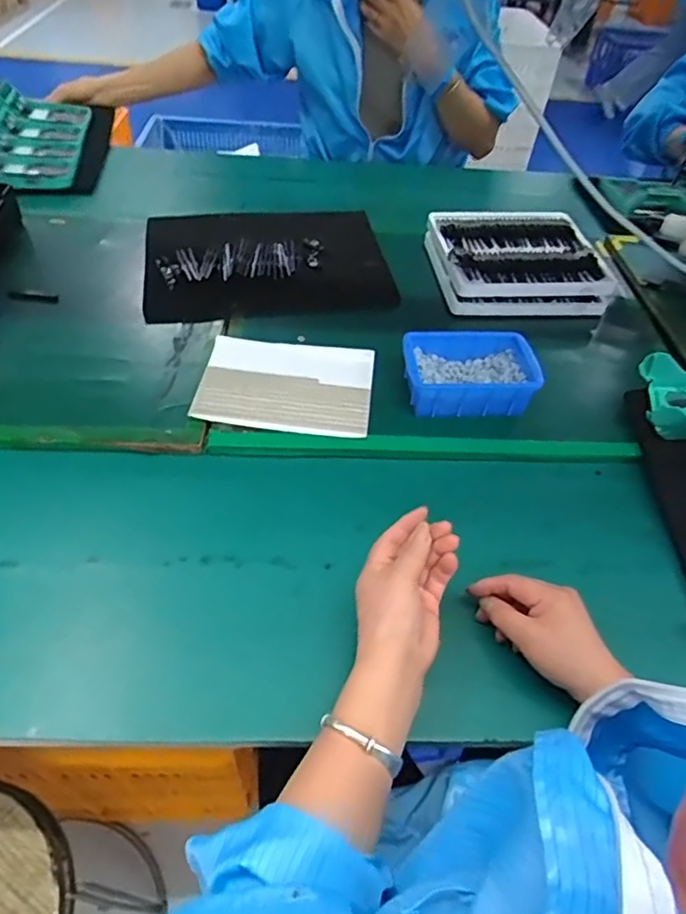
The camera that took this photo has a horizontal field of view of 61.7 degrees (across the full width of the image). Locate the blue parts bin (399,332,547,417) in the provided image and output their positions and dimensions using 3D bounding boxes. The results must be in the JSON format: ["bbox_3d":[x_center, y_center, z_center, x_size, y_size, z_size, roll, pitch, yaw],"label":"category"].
[{"bbox_3d":[0.145,-0.098,0.675,0.150,0.060,0.106,-3,49,-8],"label":"blue parts bin"}]

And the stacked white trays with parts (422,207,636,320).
[{"bbox_3d":[0.263,-0.288,0.854,0.256,0.070,0.195,-3,49,-8],"label":"stacked white trays with parts"}]

